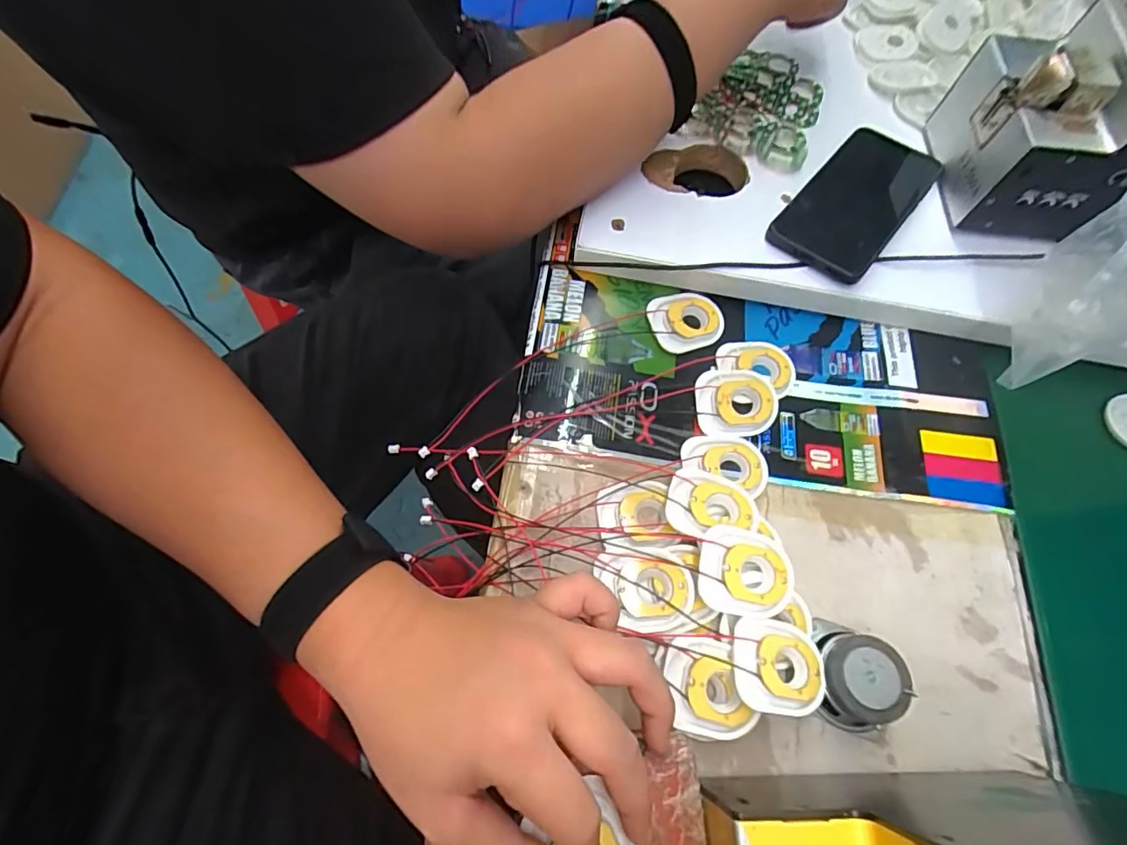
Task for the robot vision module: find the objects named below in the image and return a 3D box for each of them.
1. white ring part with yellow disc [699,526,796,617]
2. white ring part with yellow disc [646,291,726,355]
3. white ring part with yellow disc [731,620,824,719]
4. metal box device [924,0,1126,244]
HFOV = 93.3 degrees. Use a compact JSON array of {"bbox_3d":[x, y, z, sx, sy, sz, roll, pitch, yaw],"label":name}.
[{"bbox_3d":[0.107,0.088,0.314,0.055,0.010,0.048,6,65,-1],"label":"white ring part with yellow disc"},{"bbox_3d":[0.095,-0.080,0.412,0.057,0.006,0.047,-15,67,-10],"label":"white ring part with yellow disc"},{"bbox_3d":[0.121,0.139,0.300,0.055,0.007,0.047,18,57,-8],"label":"white ring part with yellow disc"},{"bbox_3d":[0.364,-0.233,0.390,0.094,0.138,0.151,1,65,-3],"label":"metal box device"}]

